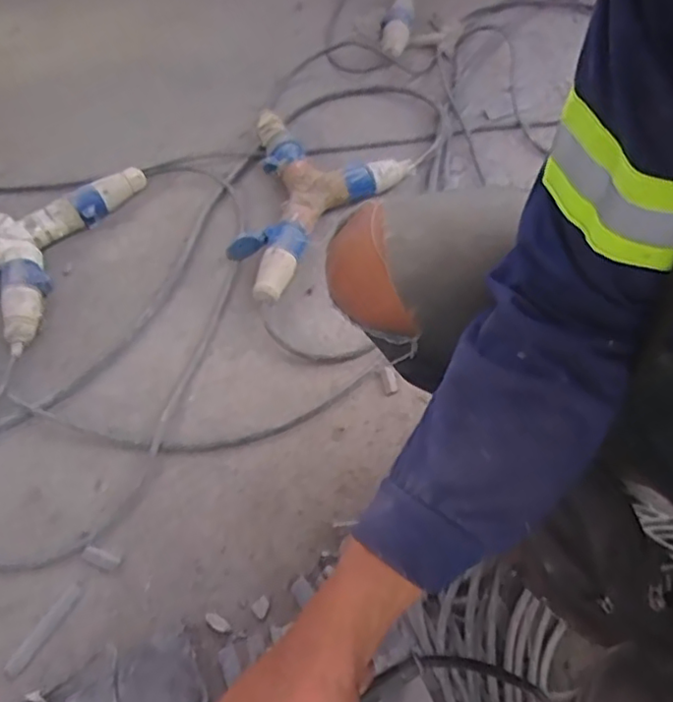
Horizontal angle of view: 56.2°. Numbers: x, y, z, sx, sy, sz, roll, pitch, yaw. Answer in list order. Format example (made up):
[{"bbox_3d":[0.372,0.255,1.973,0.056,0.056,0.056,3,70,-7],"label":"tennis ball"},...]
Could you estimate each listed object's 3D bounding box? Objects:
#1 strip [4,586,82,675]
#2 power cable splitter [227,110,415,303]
[{"bbox_3d":[-0.307,0.292,0.664,0.016,0.007,0.103,29,61,14],"label":"strip"},{"bbox_3d":[-0.077,-0.241,0.962,0.236,0.051,0.343,34,63,16],"label":"power cable splitter"}]

